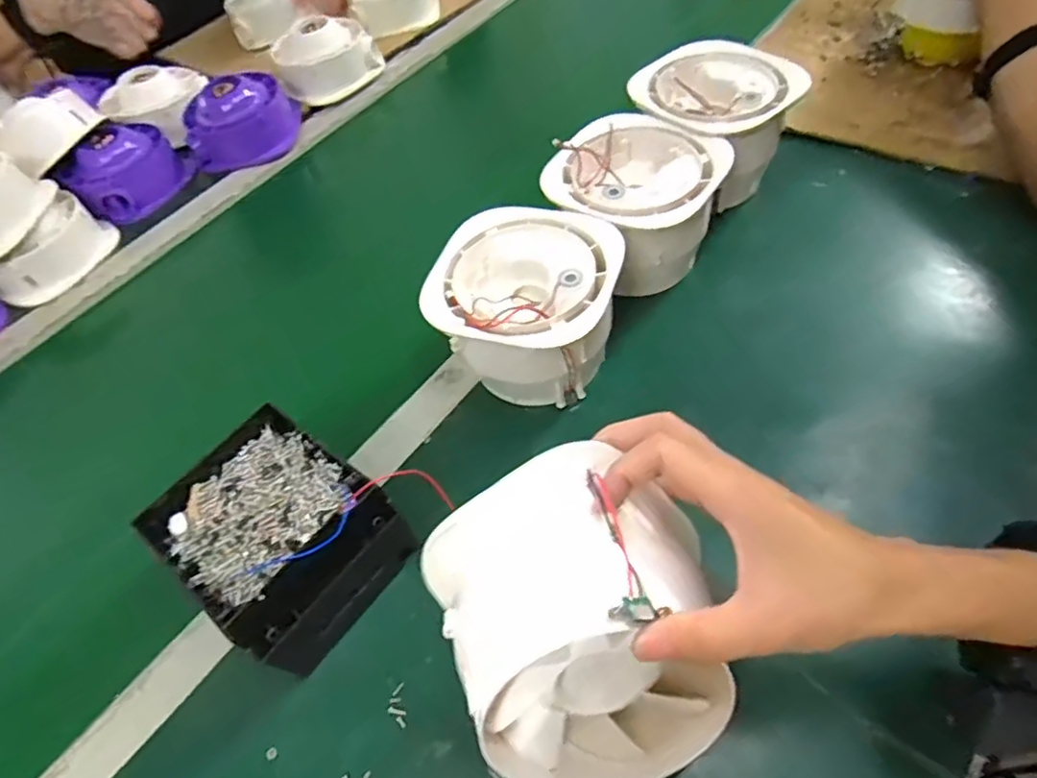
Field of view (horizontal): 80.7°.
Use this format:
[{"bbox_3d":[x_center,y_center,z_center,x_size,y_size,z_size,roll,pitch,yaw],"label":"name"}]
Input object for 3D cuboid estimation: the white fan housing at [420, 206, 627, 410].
[{"bbox_3d":[0.009,-0.067,0.495,0.142,0.090,0.140,4,55,13],"label":"white fan housing"}]

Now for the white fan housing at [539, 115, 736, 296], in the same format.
[{"bbox_3d":[0.098,-0.164,0.539,0.134,0.084,0.131,-5,54,6],"label":"white fan housing"}]

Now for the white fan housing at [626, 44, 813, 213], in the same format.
[{"bbox_3d":[0.182,-0.257,0.594,0.134,0.086,0.135,-39,58,-18],"label":"white fan housing"}]

